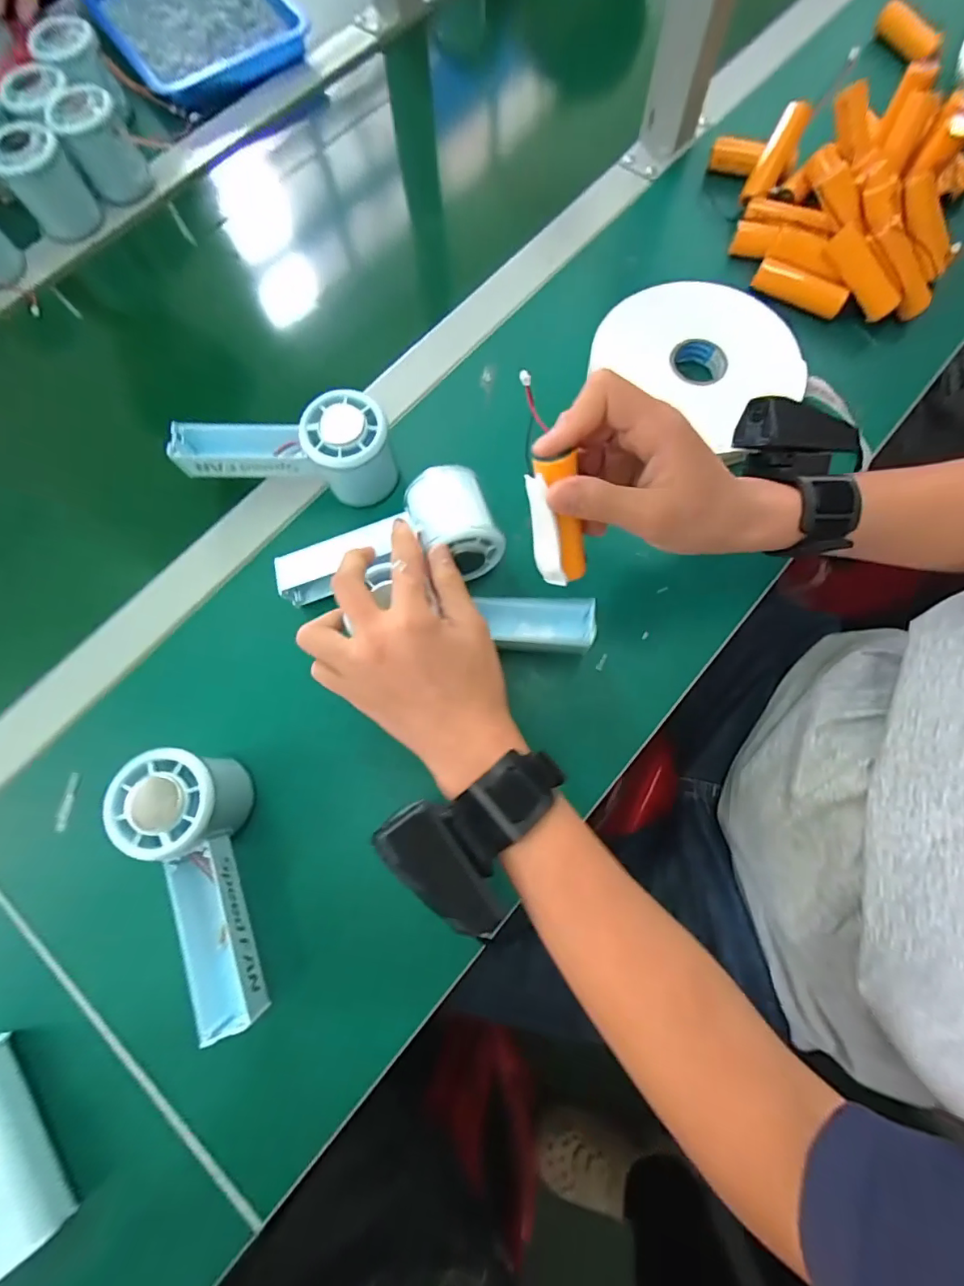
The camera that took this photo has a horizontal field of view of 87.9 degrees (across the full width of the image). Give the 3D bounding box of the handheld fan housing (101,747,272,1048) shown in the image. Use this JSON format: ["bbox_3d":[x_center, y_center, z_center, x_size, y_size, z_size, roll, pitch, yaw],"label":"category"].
[{"bbox_3d":[-0.164,0.136,0.279,0.055,0.049,0.146,-14,74,-3],"label":"handheld fan housing"}]

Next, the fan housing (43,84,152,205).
[{"bbox_3d":[-0.340,-0.445,0.447,0.056,0.059,0.051,-34,76,-8],"label":"fan housing"}]

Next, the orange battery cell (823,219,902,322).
[{"bbox_3d":[0.294,-0.286,0.385,0.021,0.020,0.072,-38,94,-9],"label":"orange battery cell"}]

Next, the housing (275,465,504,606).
[{"bbox_3d":[-0.066,-0.071,0.336,0.150,0.047,0.061,-13,74,11],"label":"housing"}]

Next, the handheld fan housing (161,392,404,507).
[{"bbox_3d":[-0.137,-0.139,0.353,0.155,0.056,0.057,9,75,4],"label":"handheld fan housing"}]

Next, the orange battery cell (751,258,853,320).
[{"bbox_3d":[0.256,-0.286,0.403,0.071,0.016,0.018,33,77,10],"label":"orange battery cell"}]

